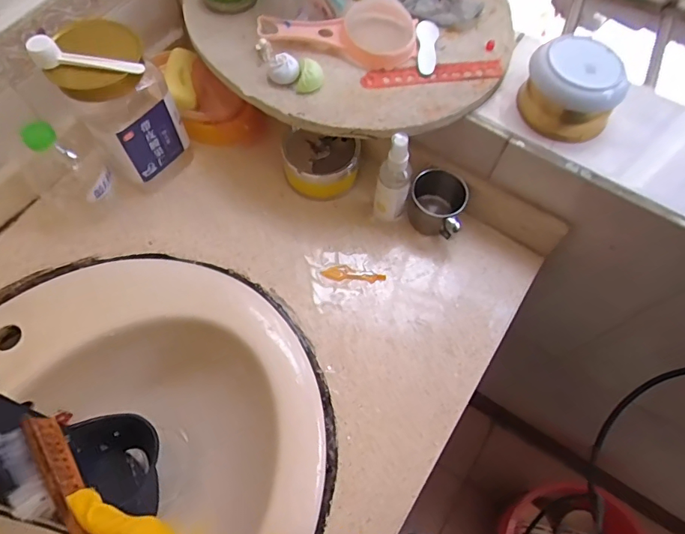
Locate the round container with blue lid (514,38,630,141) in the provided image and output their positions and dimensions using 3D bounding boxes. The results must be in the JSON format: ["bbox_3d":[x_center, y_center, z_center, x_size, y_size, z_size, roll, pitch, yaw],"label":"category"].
[{"bbox_3d":[0.245,-0.188,0.499,0.098,0.082,0.082,34,68,13],"label":"round container with blue lid"}]

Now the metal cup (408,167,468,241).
[{"bbox_3d":[0.119,-0.082,0.570,0.069,0.056,0.068,1,65,-2],"label":"metal cup"}]

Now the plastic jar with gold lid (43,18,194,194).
[{"bbox_3d":[-0.254,-0.182,0.543,0.087,0.184,0.091,1,65,-2],"label":"plastic jar with gold lid"}]

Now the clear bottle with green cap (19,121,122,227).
[{"bbox_3d":[-0.326,-0.114,0.539,0.086,0.118,0.075,-41,73,-18],"label":"clear bottle with green cap"}]

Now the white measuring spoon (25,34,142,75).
[{"bbox_3d":[-0.255,-0.209,0.457,0.107,0.020,0.025,6,65,1],"label":"white measuring spoon"}]

